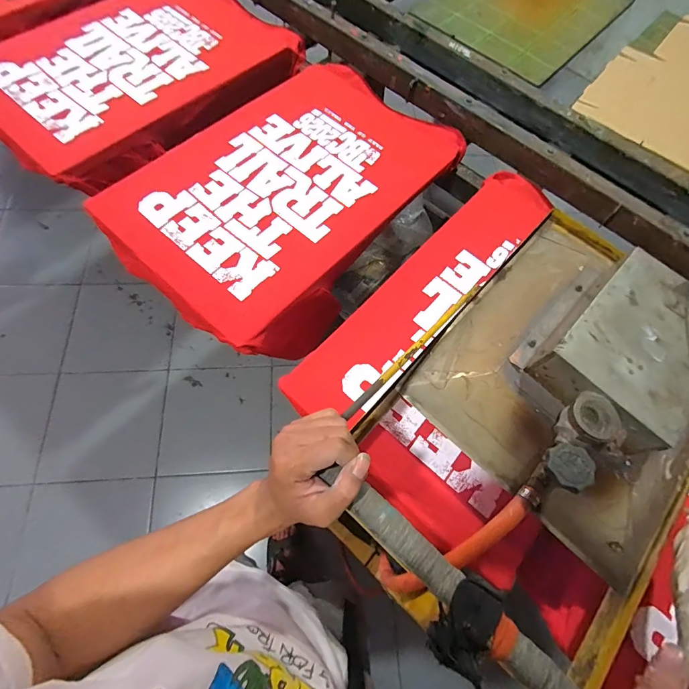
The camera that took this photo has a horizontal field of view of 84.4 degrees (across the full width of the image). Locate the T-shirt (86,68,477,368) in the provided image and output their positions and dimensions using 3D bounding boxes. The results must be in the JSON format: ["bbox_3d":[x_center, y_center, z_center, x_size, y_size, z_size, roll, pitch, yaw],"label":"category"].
[{"bbox_3d":[-0.095,-0.318,0.754,0.451,0.059,0.671,37,69,10],"label":"T-shirt"}]

